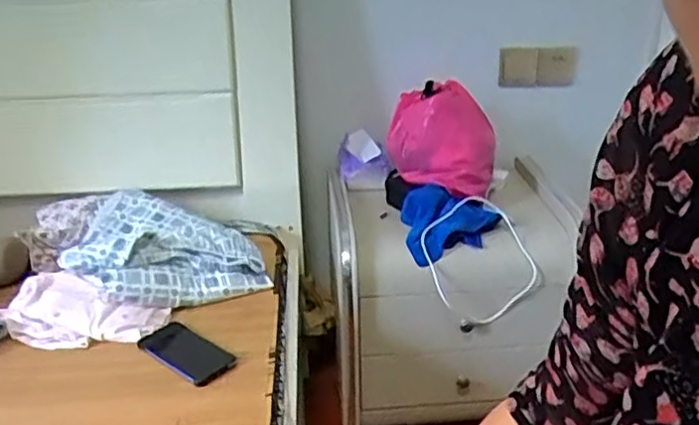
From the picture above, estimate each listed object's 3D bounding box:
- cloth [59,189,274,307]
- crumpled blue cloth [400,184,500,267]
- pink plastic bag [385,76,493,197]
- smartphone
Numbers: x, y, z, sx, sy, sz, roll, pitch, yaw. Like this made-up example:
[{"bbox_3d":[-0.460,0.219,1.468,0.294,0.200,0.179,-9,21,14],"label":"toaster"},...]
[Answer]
[{"bbox_3d":[-0.336,0.069,1.206,0.320,0.121,0.281,-9,23,-20],"label":"cloth"},{"bbox_3d":[0.190,0.016,1.239,0.172,0.114,0.076,-5,22,-10],"label":"crumpled blue cloth"},{"bbox_3d":[0.180,-0.145,1.314,0.203,0.194,0.144,2,21,7],"label":"pink plastic bag"},{"bbox_3d":[-0.252,0.209,1.014,0.076,0.017,0.187,-30,29,-34],"label":"smartphone"}]

